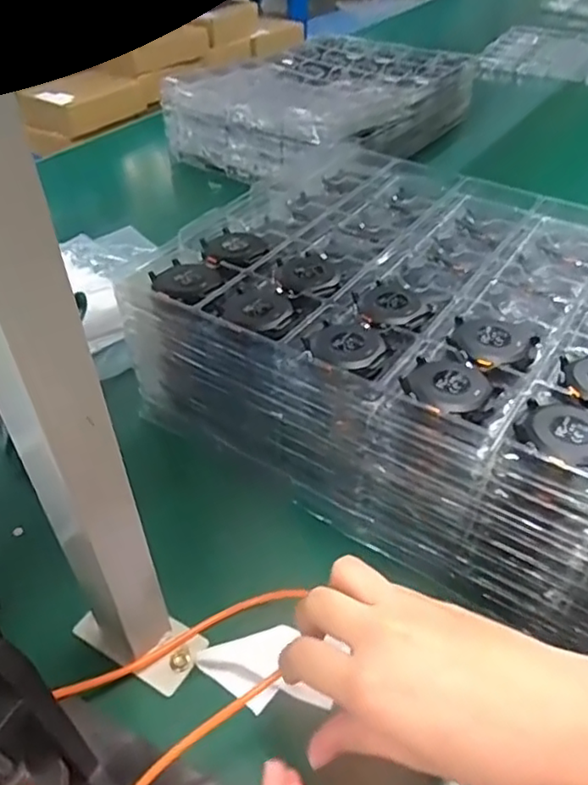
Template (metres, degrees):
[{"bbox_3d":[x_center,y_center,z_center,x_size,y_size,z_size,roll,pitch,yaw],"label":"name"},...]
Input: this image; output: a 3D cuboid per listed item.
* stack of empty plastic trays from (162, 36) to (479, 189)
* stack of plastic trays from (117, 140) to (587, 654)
[{"bbox_3d":[0.058,-0.463,0.981,0.296,0.104,0.445,25,49,25],"label":"stack of empty plastic trays"},{"bbox_3d":[0.131,-0.037,0.492,0.423,0.128,0.309,24,48,24],"label":"stack of plastic trays"}]

